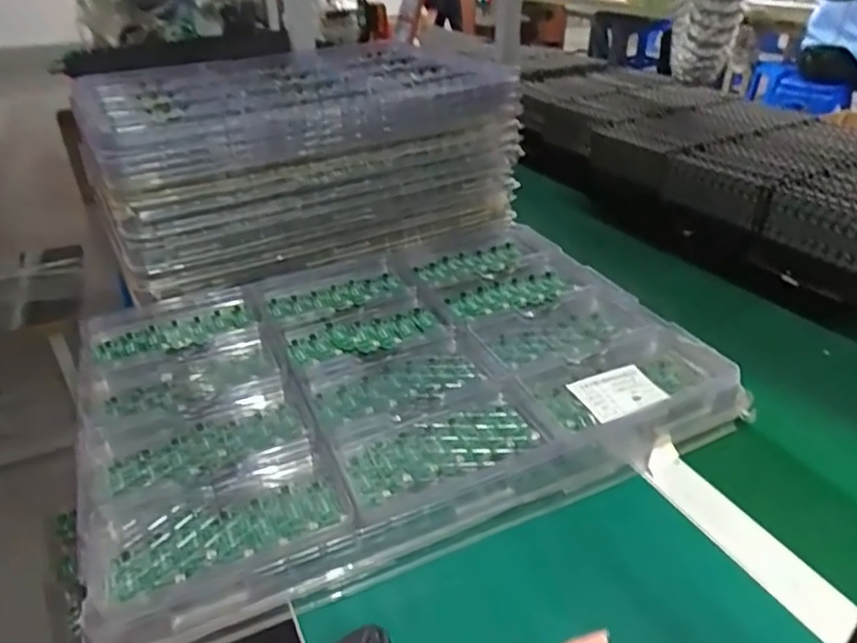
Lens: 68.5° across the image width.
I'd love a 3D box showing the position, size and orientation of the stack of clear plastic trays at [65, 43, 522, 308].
[{"bbox_3d":[-0.215,-0.262,0.933,0.549,0.178,0.447,-23,39,-31],"label":"stack of clear plastic trays"}]

